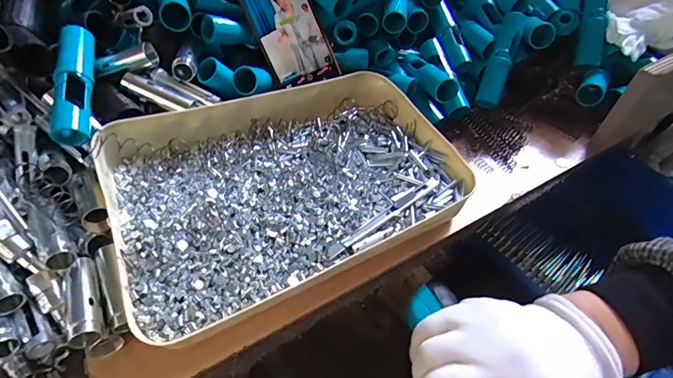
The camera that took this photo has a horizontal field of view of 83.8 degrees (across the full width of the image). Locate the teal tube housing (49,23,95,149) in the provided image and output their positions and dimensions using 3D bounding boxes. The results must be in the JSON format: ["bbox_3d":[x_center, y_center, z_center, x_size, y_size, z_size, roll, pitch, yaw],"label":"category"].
[{"bbox_3d":[-0.241,-0.098,0.345,0.028,0.023,0.117,-7,71,-9],"label":"teal tube housing"}]

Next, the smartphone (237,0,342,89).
[{"bbox_3d":[-0.057,-0.194,0.431,0.079,0.151,0.008,-30,13,-7],"label":"smartphone"}]

